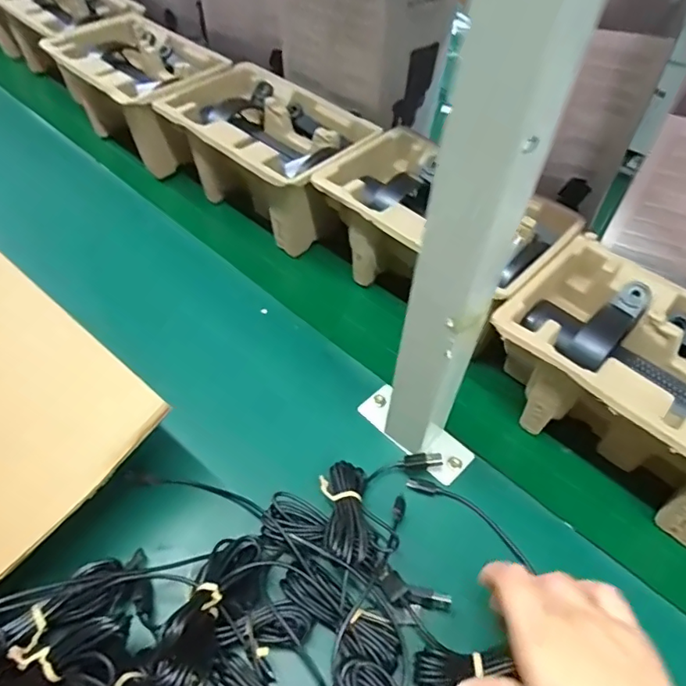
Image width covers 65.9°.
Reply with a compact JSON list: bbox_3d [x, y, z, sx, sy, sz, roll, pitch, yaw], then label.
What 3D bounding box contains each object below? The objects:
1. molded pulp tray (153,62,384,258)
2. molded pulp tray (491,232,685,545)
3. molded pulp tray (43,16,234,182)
[{"bbox_3d":[-0.088,-0.220,0.617,0.230,0.101,0.149,33,57,23],"label":"molded pulp tray"},{"bbox_3d":[0.244,0.035,0.433,0.228,0.102,0.149,37,59,25],"label":"molded pulp tray"},{"bbox_3d":[-0.259,-0.330,0.698,0.160,0.103,0.227,-36,60,-27],"label":"molded pulp tray"}]

